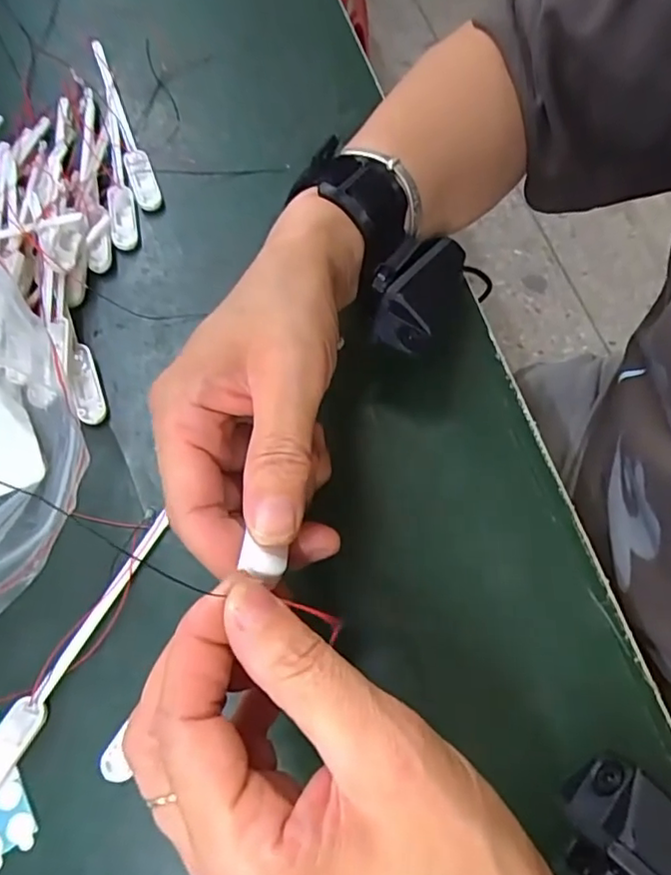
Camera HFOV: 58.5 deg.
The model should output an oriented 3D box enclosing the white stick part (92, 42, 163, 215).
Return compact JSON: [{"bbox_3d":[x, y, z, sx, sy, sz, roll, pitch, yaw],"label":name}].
[{"bbox_3d":[-0.136,-0.203,0.384,0.016,0.012,0.142,-20,68,-6],"label":"white stick part"}]

